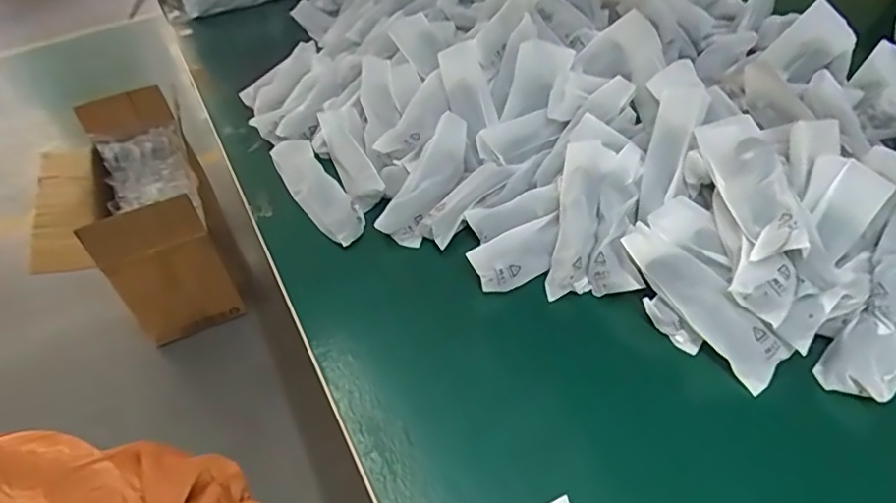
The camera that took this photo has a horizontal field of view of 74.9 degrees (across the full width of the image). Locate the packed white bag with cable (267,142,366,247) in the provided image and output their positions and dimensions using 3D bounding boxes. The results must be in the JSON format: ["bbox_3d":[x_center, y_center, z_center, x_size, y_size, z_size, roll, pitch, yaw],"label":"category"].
[{"bbox_3d":[-0.137,-0.067,0.620,0.050,0.035,0.161,-31,63,-24],"label":"packed white bag with cable"}]

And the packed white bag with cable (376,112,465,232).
[{"bbox_3d":[-0.018,-0.076,0.601,0.046,0.024,0.149,19,65,26],"label":"packed white bag with cable"}]

